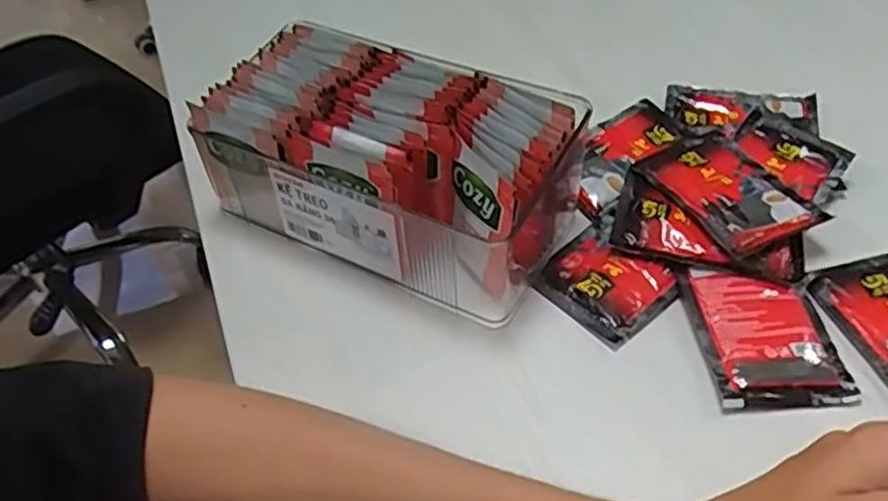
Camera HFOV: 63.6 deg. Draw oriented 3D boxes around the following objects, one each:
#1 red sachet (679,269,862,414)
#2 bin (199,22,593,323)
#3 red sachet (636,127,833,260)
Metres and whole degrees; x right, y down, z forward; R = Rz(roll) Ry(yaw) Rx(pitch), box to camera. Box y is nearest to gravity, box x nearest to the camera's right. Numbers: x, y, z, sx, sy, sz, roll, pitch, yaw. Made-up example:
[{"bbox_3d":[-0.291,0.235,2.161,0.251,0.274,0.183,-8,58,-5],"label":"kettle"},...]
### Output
[{"bbox_3d":[0.163,0.041,0.365,0.063,0.007,0.081,-5,46,2],"label":"red sachet"},{"bbox_3d":[-0.027,-0.053,0.419,0.194,0.091,0.114,19,51,23],"label":"bin"},{"bbox_3d":[0.167,-0.034,0.426,0.067,0.017,0.096,-23,48,-16],"label":"red sachet"}]

